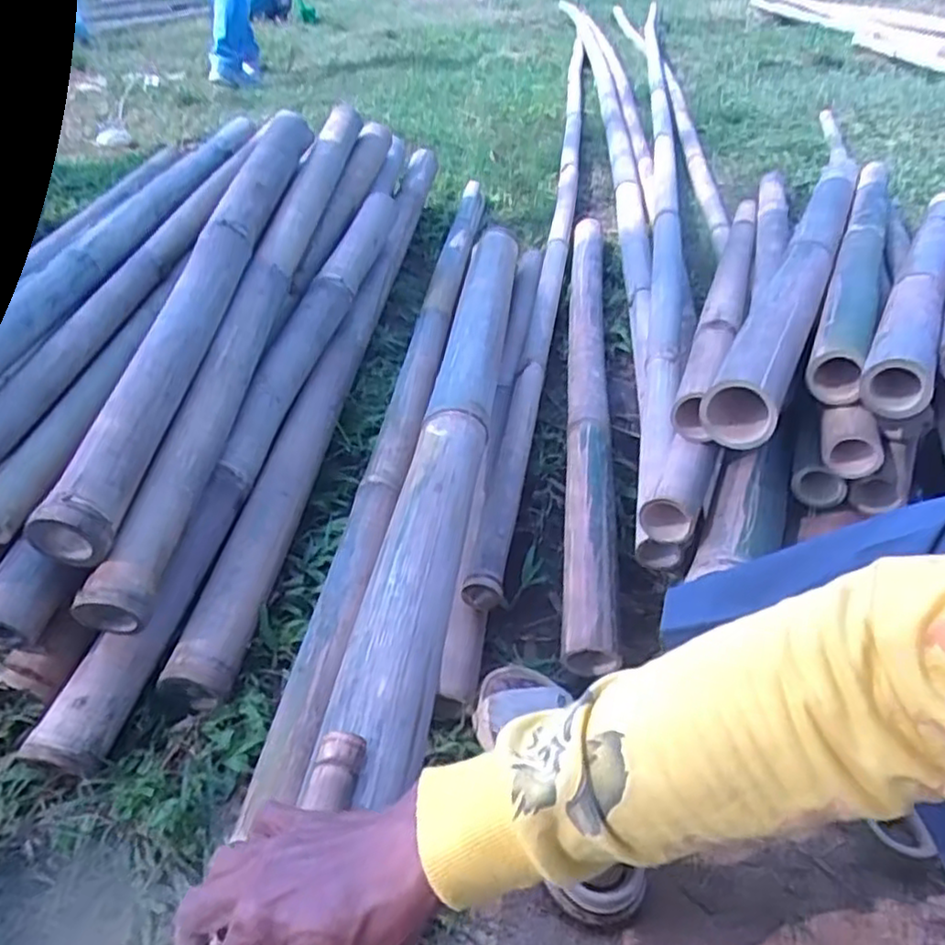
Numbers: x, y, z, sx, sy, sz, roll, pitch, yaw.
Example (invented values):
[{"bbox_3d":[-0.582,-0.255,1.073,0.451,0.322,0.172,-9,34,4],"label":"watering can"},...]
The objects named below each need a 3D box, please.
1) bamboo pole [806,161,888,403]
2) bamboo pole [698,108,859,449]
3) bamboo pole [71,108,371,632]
[{"bbox_3d":[0.584,-0.337,1.019,0.062,0.054,0.874,17,41,22],"label":"bamboo pole"},{"bbox_3d":[0.476,-0.306,0.968,0.068,0.073,0.947,17,41,23],"label":"bamboo pole"},{"bbox_3d":[-0.312,-0.290,1.057,0.074,0.071,1.131,3,51,6],"label":"bamboo pole"}]

